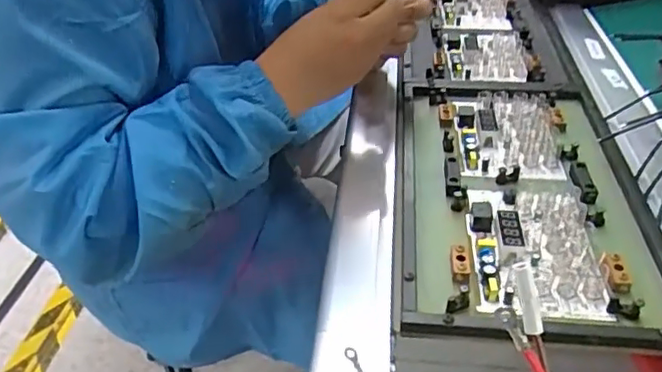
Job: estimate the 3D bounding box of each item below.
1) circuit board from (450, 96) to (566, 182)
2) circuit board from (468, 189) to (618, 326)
[{"bbox_3d":[0.170,-0.056,0.591,0.099,0.010,0.145,5,38,7],"label":"circuit board"},{"bbox_3d":[0.152,0.041,0.461,0.090,0.014,0.129,3,38,5],"label":"circuit board"}]

